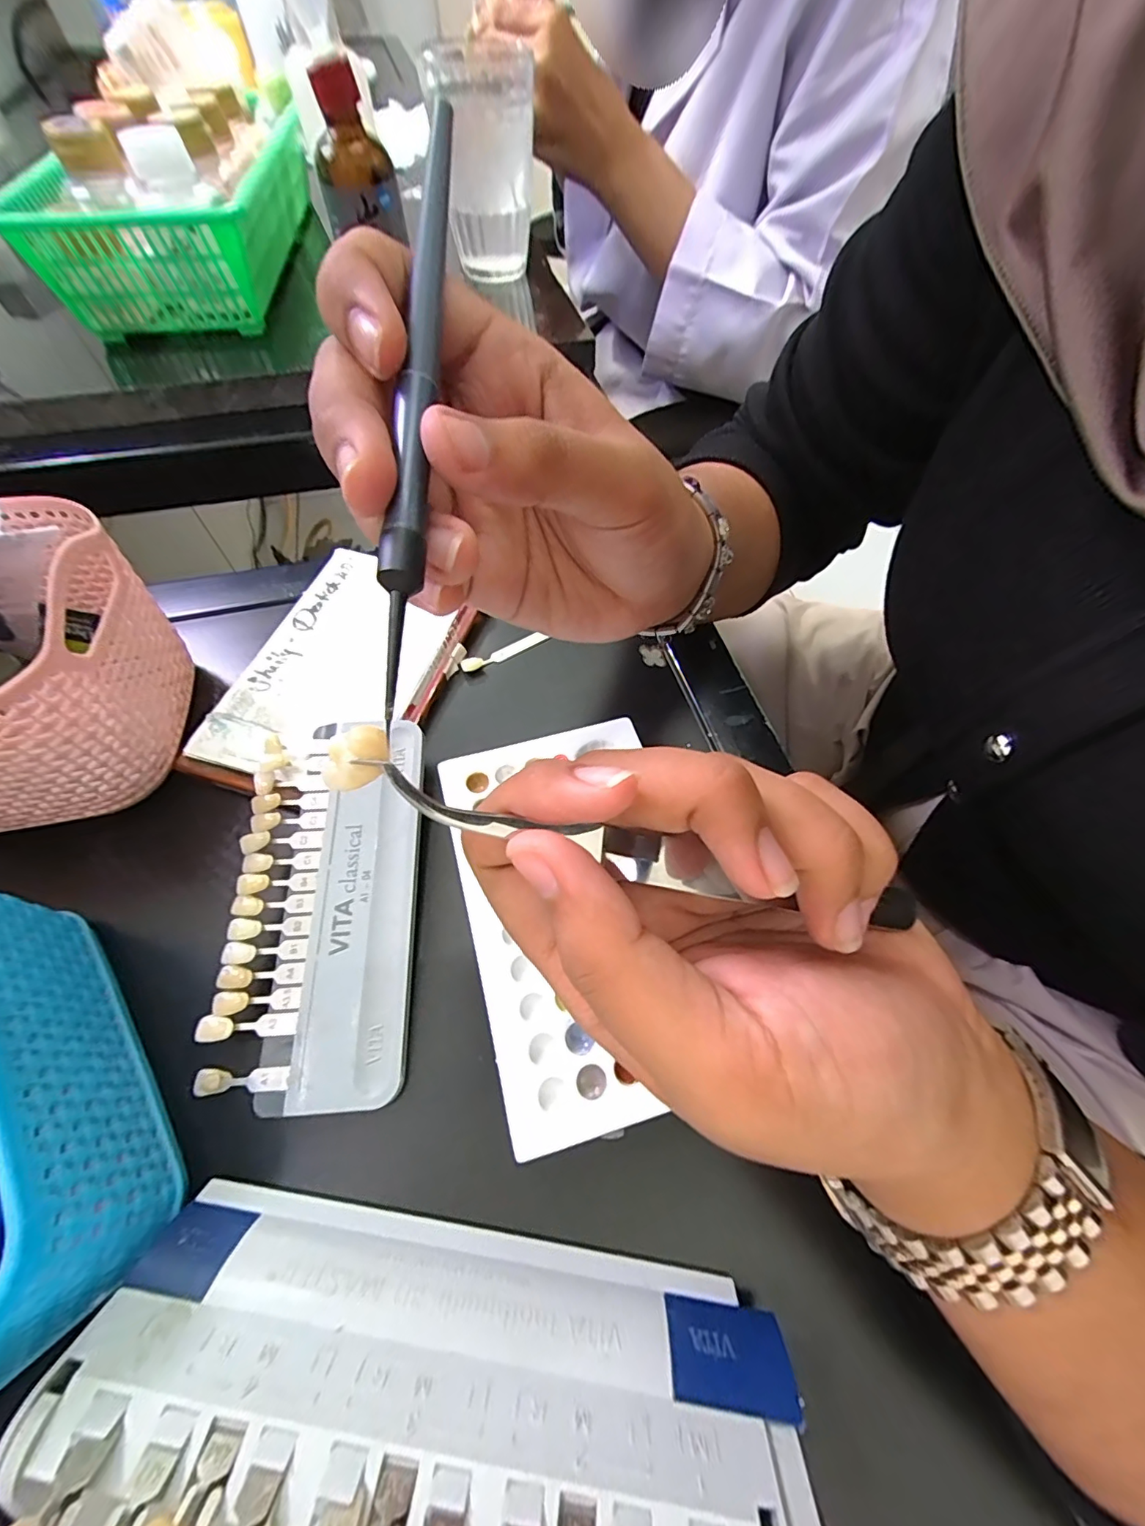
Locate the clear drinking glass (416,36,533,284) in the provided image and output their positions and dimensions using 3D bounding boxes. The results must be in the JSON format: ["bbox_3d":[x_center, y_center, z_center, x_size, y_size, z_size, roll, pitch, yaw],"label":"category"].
[{"bbox_3d":[-0.056,-0.374,0.328,0.055,0.092,0.064,-12,61,-7],"label":"clear drinking glass"}]

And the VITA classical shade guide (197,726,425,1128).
[{"bbox_3d":[-0.097,0.049,0.199,0.068,0.012,0.141,-3,60,-2],"label":"VITA classical shade guide"}]

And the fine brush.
[{"bbox_3d":[-0.032,-0.081,0.107,0.007,0.007,0.148,1,78,0],"label":"fine brush"}]

